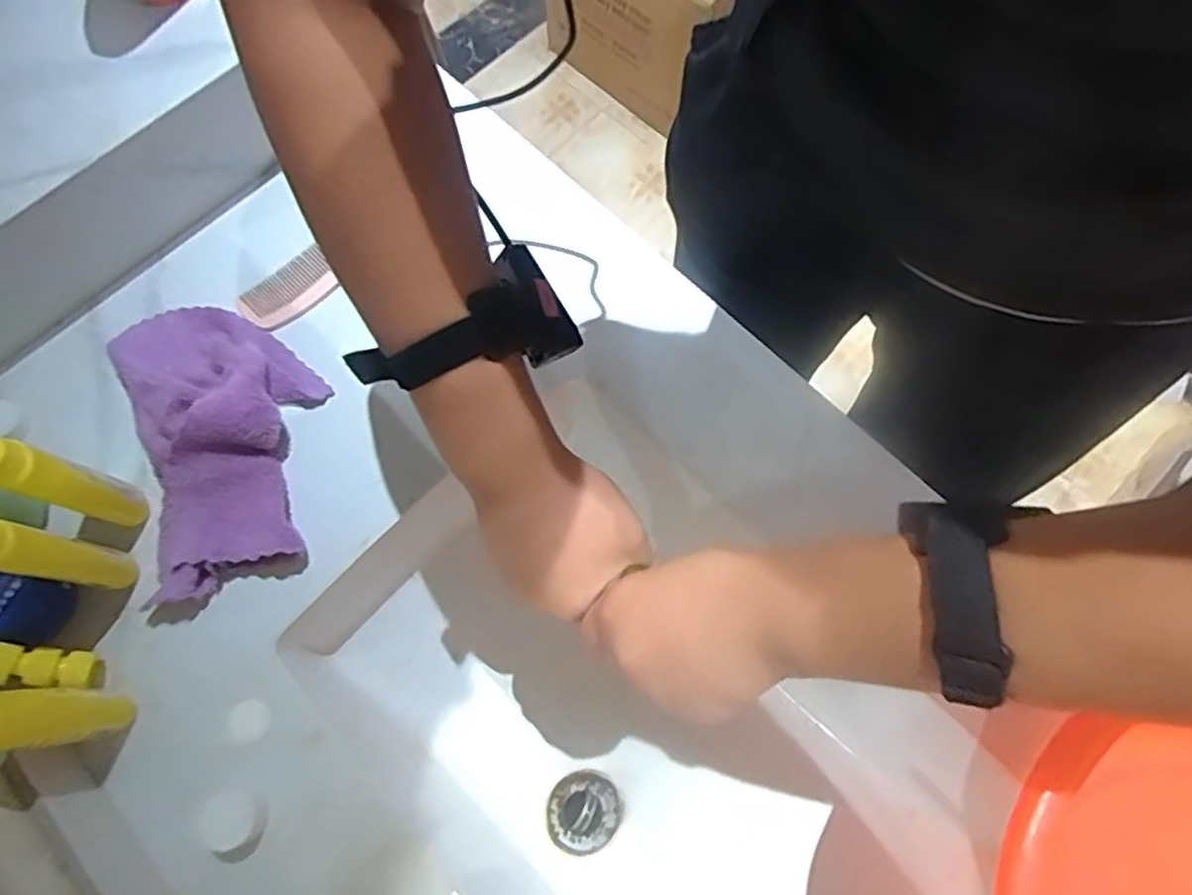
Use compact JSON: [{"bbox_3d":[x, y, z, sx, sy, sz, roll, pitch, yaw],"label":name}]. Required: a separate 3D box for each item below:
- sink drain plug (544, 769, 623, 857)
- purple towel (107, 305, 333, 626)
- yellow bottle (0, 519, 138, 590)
[{"bbox_3d":[-0.011,0.318,0.609,0.061,0.009,0.063,35,75,11],"label":"sink drain plug"},{"bbox_3d":[-0.291,-0.012,0.541,0.149,0.047,0.245,-15,72,-5],"label":"purple towel"},{"bbox_3d":[-0.373,0.073,0.476,0.030,0.133,0.029,29,74,9],"label":"yellow bottle"}]

